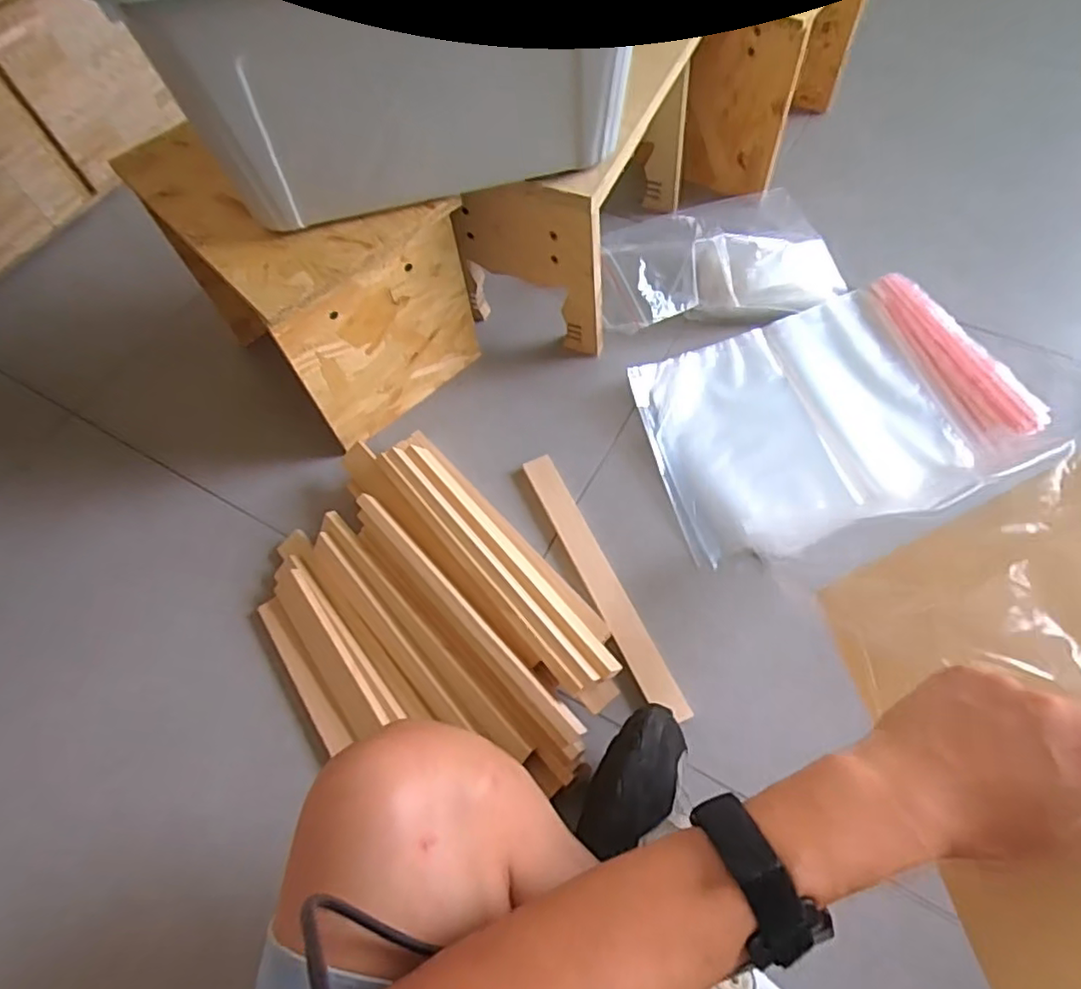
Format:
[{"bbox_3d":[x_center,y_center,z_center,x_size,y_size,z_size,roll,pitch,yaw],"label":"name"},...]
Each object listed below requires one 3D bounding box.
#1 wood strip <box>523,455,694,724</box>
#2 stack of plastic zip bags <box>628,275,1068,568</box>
[{"bbox_3d":[0.058,0.080,0.618,0.032,0.013,0.295,-23,63,-8],"label":"wood strip"},{"bbox_3d":[0.308,-0.088,0.682,0.378,0.034,0.262,-18,63,-5],"label":"stack of plastic zip bags"}]

